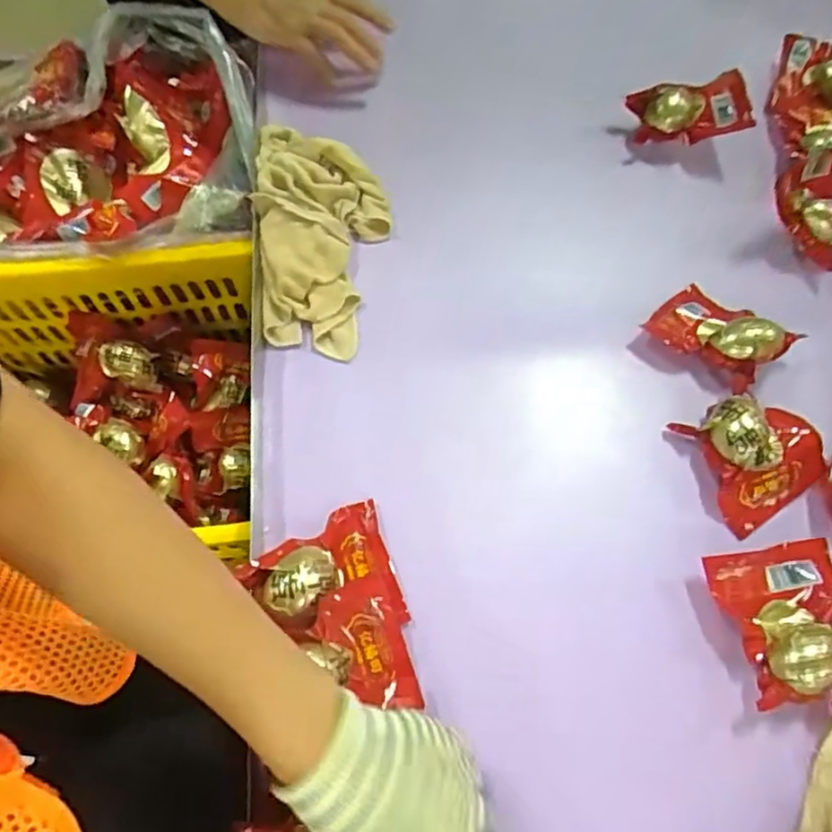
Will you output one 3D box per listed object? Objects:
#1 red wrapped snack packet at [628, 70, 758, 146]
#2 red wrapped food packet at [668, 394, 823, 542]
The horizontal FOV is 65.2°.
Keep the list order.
[{"bbox_3d":[0.269,-0.302,0.647,0.109,0.035,0.076,-5,66,-4],"label":"red wrapped snack packet"},{"bbox_3d":[0.268,0.030,0.510,0.088,0.038,0.094,-21,68,-10],"label":"red wrapped food packet"}]

